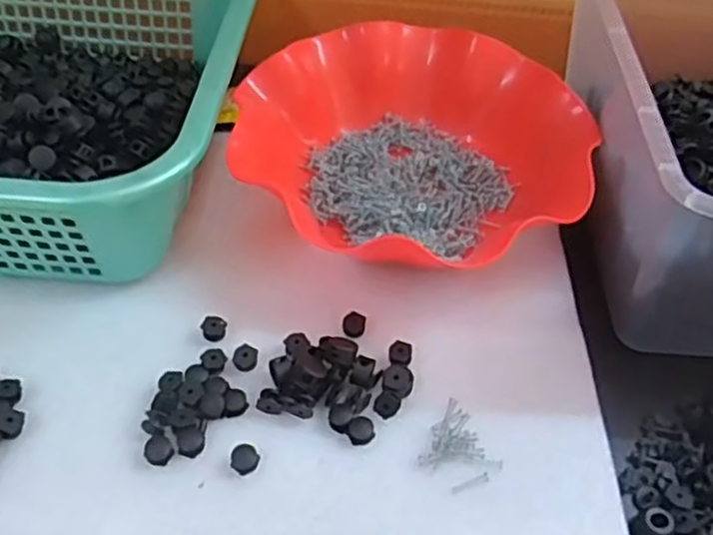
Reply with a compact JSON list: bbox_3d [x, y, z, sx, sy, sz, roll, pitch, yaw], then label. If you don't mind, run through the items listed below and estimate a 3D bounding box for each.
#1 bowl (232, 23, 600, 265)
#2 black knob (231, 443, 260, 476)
[{"bbox_3d":[0.042,-0.081,0.485,0.230,0.058,0.195,35,56,22],"label":"bowl"},{"bbox_3d":[-0.056,0.096,0.361,0.014,0.006,0.013,3,50,-3],"label":"black knob"}]

